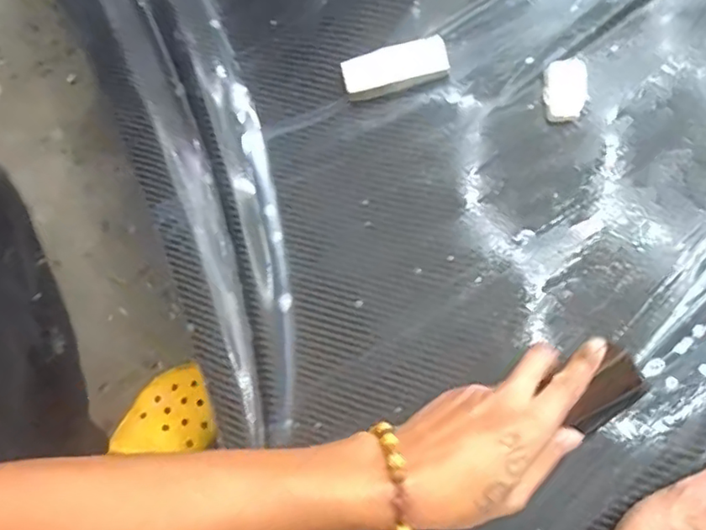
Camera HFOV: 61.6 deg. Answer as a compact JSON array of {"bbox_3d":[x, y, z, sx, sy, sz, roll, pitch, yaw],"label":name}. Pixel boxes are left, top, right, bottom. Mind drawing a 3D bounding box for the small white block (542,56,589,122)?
[{"bbox_3d":[0.173,-0.141,0.483,0.034,0.012,0.052,4,73,4],"label":"small white block"}]

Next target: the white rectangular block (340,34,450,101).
[{"bbox_3d":[0.036,-0.170,0.511,0.088,0.018,0.035,-12,70,11],"label":"white rectangular block"}]

